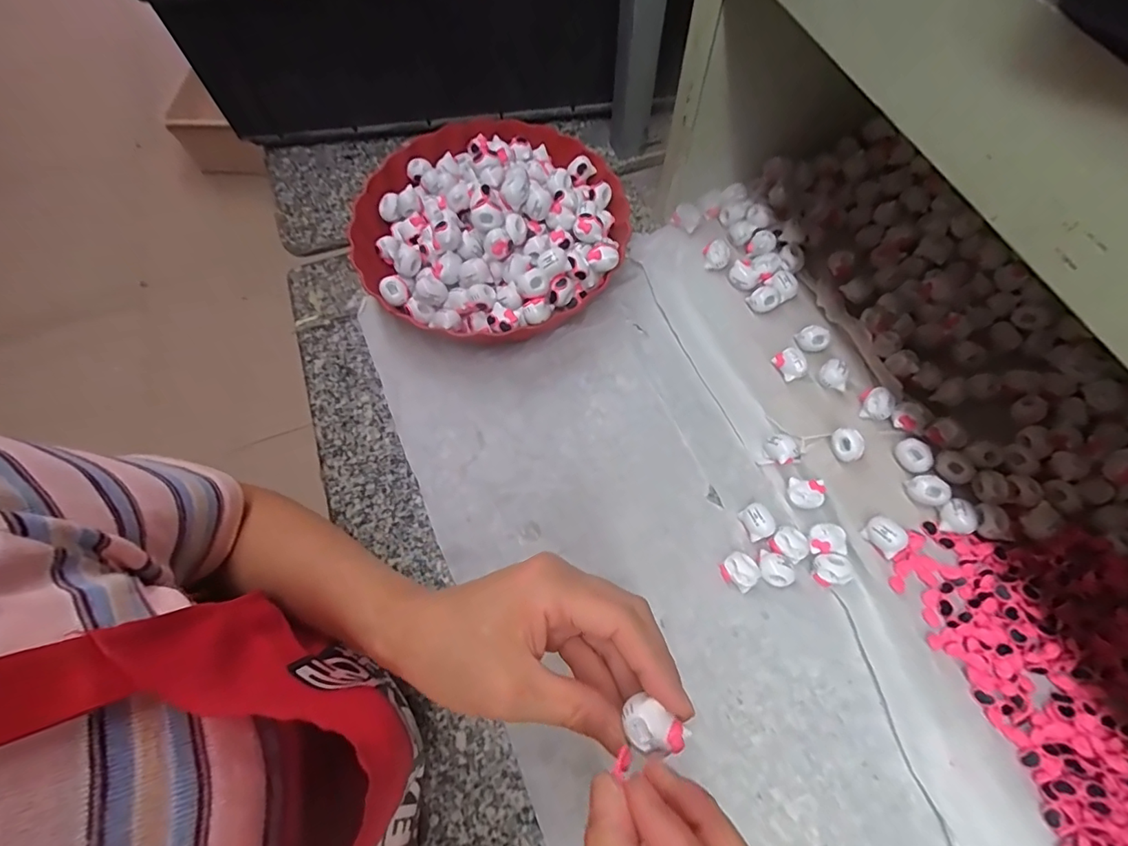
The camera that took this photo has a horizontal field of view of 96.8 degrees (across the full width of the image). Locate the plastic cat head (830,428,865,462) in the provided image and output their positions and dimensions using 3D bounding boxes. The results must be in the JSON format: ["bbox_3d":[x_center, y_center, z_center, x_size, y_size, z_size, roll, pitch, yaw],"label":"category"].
[{"bbox_3d":[0.216,0.018,0.382,0.018,0.019,0.023,-4,66,0],"label":"plastic cat head"}]

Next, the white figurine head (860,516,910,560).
[{"bbox_3d":[0.227,0.080,0.355,0.018,0.021,0.026,-32,69,-12],"label":"white figurine head"}]

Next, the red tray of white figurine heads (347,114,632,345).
[{"bbox_3d":[-0.067,-0.185,0.462,0.249,0.078,0.240,-36,70,-13],"label":"red tray of white figurine heads"}]

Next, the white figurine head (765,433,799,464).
[{"bbox_3d":[0.170,0.022,0.395,0.019,0.021,0.023,-34,69,-12],"label":"white figurine head"}]

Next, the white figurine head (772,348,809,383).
[{"bbox_3d":[0.186,-0.048,0.413,0.018,0.017,0.026,-19,67,-6],"label":"white figurine head"}]

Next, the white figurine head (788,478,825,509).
[{"bbox_3d":[0.184,0.054,0.382,0.025,0.013,0.022,4,67,4],"label":"white figurine head"}]

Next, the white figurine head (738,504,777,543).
[{"bbox_3d":[0.145,0.074,0.376,0.018,0.017,0.025,-18,67,-6],"label":"white figurine head"}]

